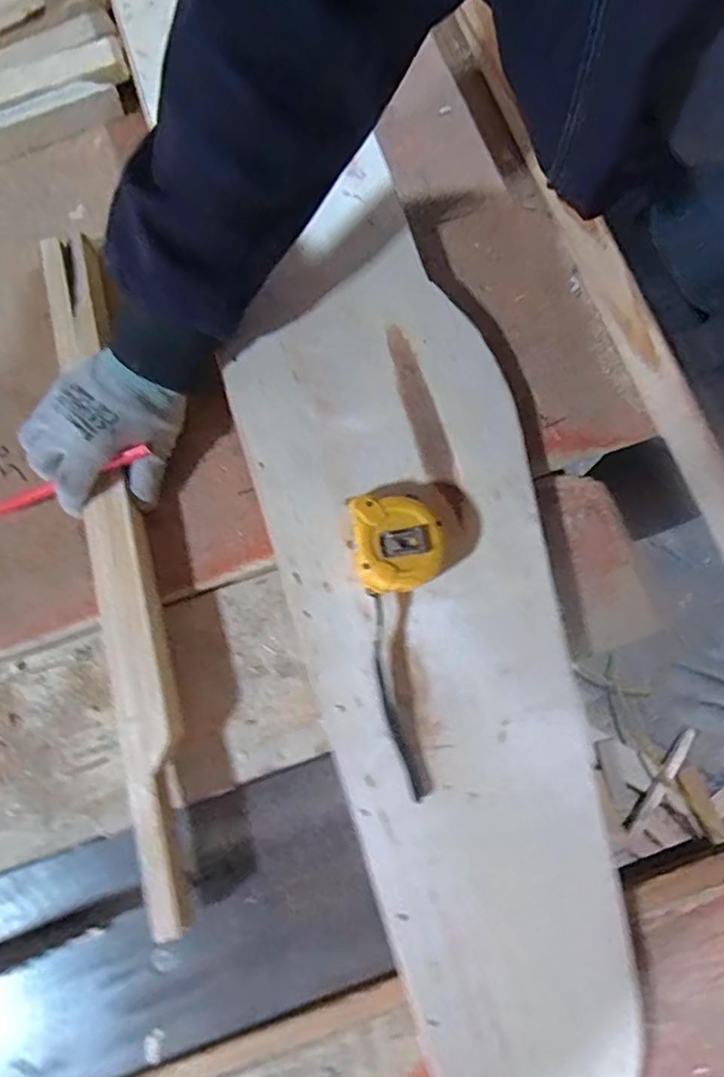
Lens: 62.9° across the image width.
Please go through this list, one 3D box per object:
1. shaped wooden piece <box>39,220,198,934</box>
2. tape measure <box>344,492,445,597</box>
[{"bbox_3d":[-0.187,0.001,0.455,0.047,0.030,0.534,-14,77,-2],"label":"shaped wooden piece"},{"bbox_3d":[0.026,0.004,0.421,0.061,0.032,0.068,-8,79,-1],"label":"tape measure"}]

